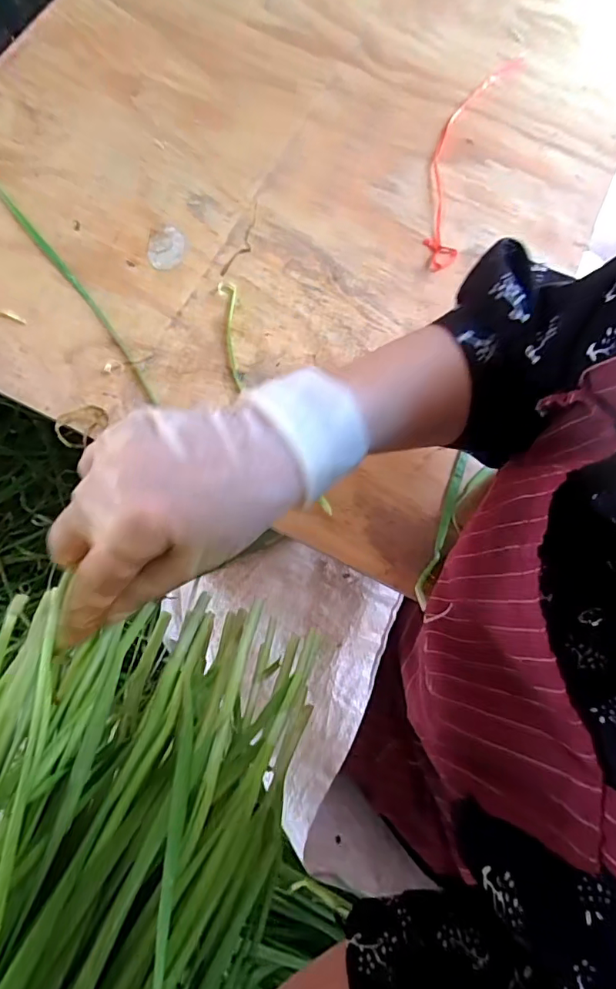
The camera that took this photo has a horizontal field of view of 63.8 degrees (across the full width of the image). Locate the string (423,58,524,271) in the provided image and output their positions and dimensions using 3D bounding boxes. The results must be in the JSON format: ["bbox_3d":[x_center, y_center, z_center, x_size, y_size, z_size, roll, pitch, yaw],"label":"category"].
[{"bbox_3d":[0.159,-0.350,0.500,0.052,0.004,0.303,21,74,2],"label":"string"}]

